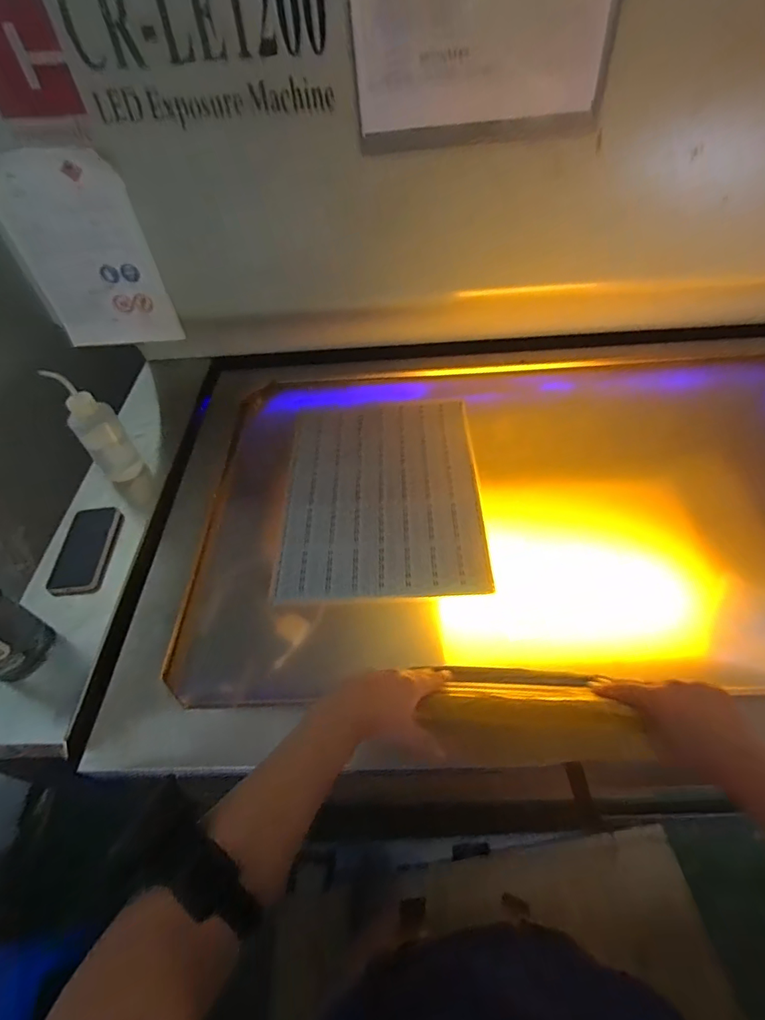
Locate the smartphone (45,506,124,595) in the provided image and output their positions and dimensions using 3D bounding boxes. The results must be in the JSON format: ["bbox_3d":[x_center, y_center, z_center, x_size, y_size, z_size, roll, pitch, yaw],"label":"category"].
[{"bbox_3d":[-0.483,0.065,0.798,0.075,0.013,0.173,6,48,-14],"label":"smartphone"}]

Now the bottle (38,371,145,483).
[{"bbox_3d":[-0.488,-0.136,0.849,0.069,0.201,0.076,-29,54,-18],"label":"bottle"}]

